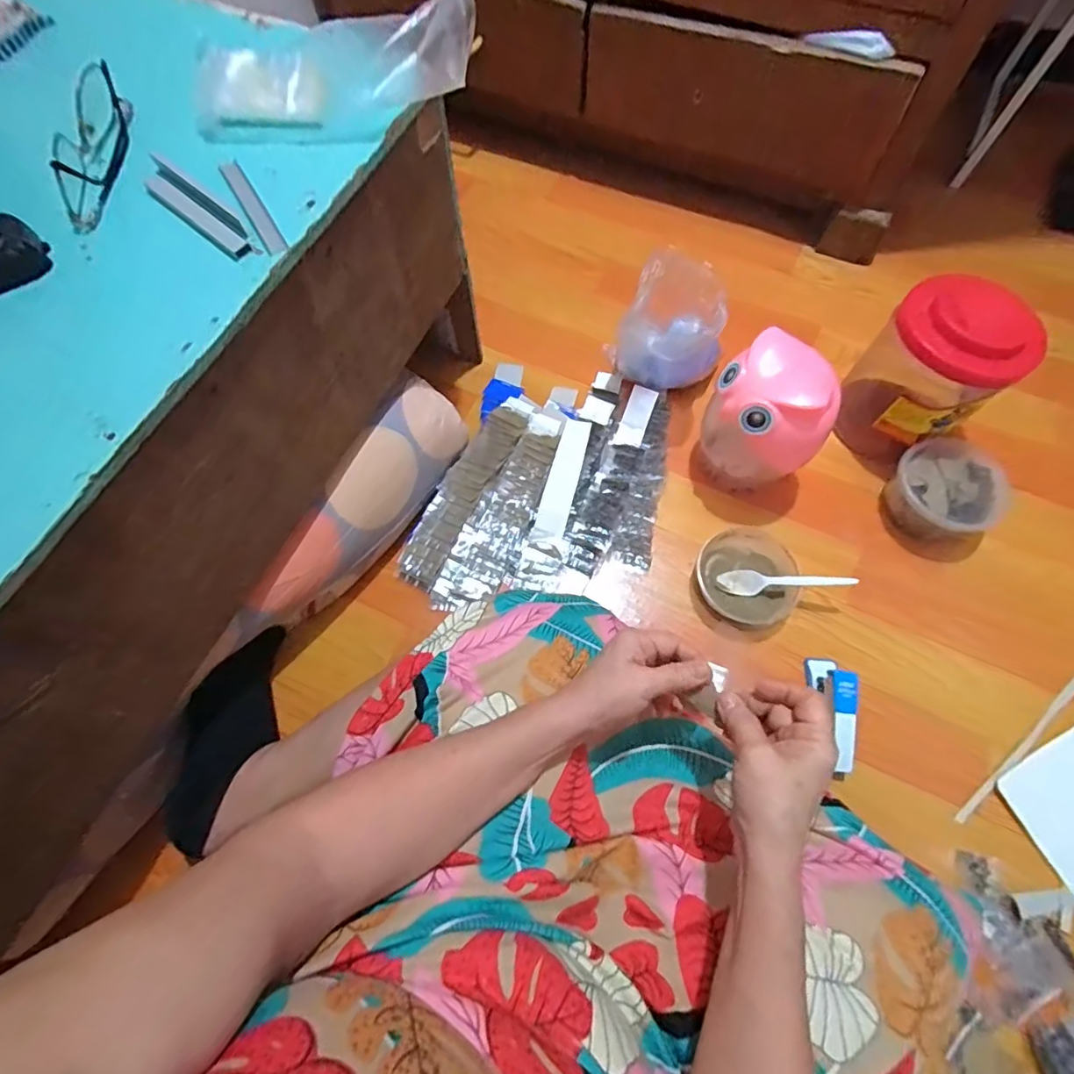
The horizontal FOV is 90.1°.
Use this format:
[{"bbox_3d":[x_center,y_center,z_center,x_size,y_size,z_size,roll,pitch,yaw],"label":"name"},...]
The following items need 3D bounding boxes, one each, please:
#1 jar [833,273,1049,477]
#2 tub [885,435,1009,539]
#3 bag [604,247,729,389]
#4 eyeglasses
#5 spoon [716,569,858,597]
[{"bbox_3d":[0.449,-0.178,0.642,0.122,0.205,0.137,-40,73,-14],"label":"jar"},{"bbox_3d":[0.489,-0.054,0.650,0.108,0.069,0.116,0,68,1],"label":"tub"},{"bbox_3d":[0.165,-0.247,0.664,0.108,0.164,0.096,31,72,13],"label":"bag"},{"bbox_3d":[-0.325,-0.285,0.387,0.028,0.039,0.133,-7,68,-2],"label":"eyeglasses"},{"bbox_3d":[0.282,0.052,0.611,0.142,0.015,0.030,-2,66,22],"label":"spoon"}]

